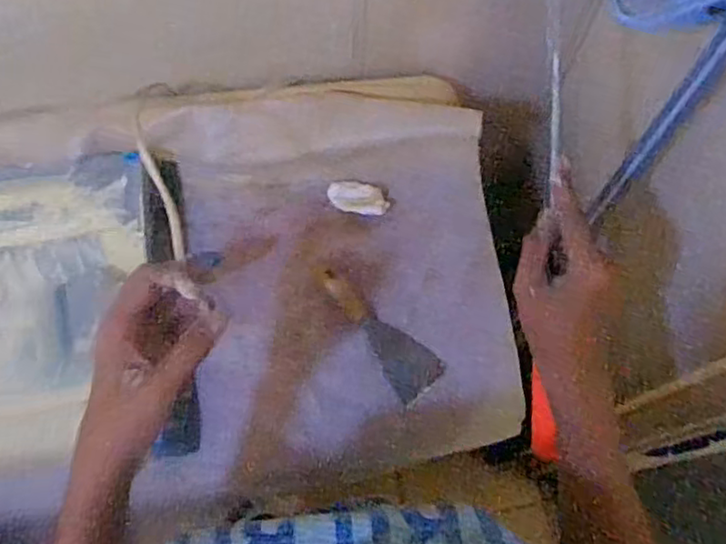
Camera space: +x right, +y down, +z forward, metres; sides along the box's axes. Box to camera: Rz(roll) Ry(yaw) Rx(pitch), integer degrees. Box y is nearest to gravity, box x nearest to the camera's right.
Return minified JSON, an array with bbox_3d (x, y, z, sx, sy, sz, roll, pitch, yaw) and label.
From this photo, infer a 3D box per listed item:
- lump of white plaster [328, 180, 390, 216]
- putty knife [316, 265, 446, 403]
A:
[{"bbox_3d":[-0.005,-0.076,0.686,0.062,0.007,0.031,10,91,7],"label":"lump of white plaster"},{"bbox_3d":[0.018,0.053,0.677,0.050,0.027,0.155,-34,74,-13],"label":"putty knife"}]

